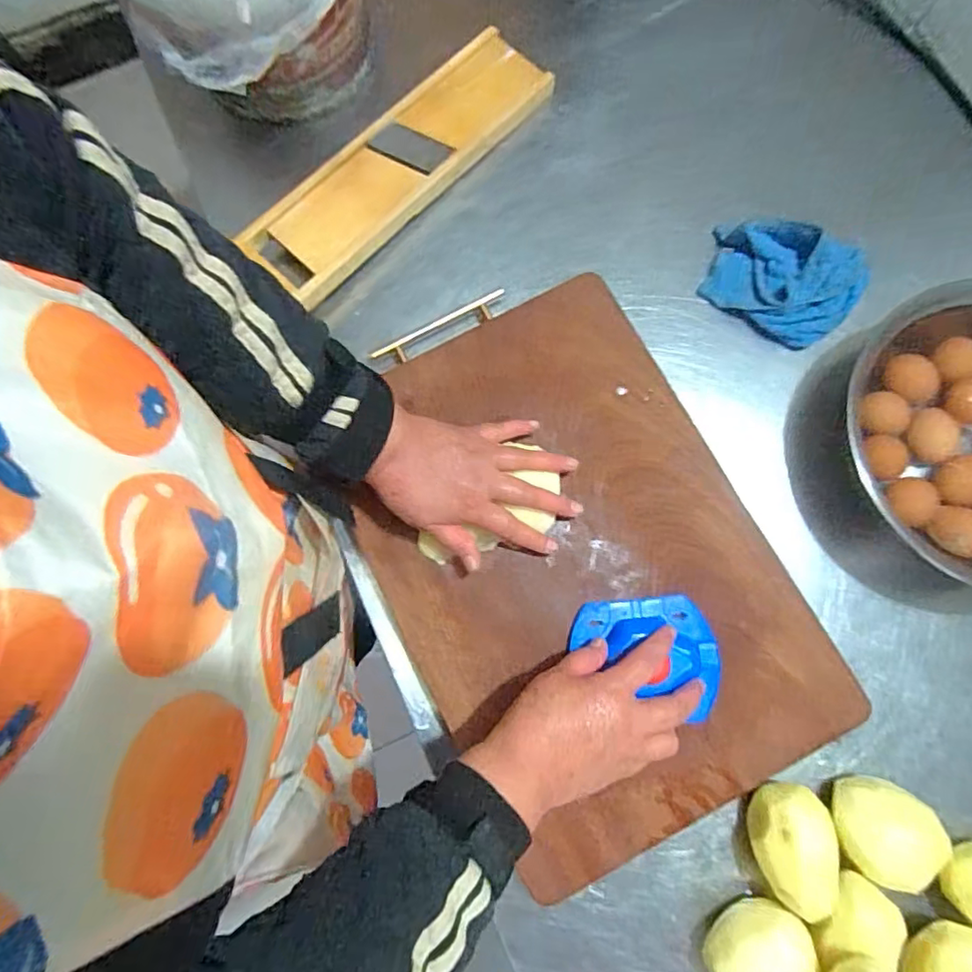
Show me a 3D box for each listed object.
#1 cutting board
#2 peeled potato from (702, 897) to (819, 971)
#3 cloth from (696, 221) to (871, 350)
[{"bbox_3d":[0.074,0.065,0.532,0.335,0.016,0.476,-29,80,-4],"label":"cutting board"},{"bbox_3d":[0.216,0.371,0.468,0.079,0.054,0.060,-26,80,-4],"label":"peeled potato"},{"bbox_3d":[0.299,-0.202,0.586,0.151,0.049,0.107,20,81,5],"label":"cloth"}]

